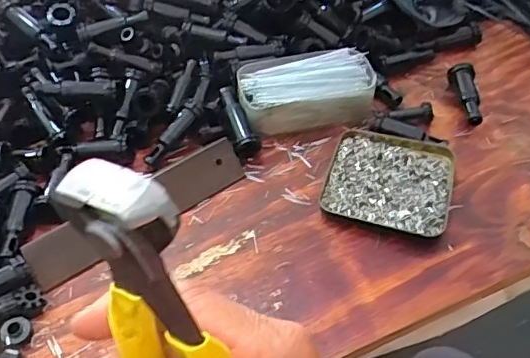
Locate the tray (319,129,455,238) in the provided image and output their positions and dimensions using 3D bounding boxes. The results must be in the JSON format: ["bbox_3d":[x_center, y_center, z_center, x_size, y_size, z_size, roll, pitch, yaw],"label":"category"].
[{"bbox_3d":[0.099,0.001,0.440,0.095,0.012,0.093,13,50,15],"label":"tray"}]

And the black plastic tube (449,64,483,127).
[{"bbox_3d":[0.181,-0.077,0.498,0.020,0.024,0.063,-1,48,2],"label":"black plastic tube"}]

